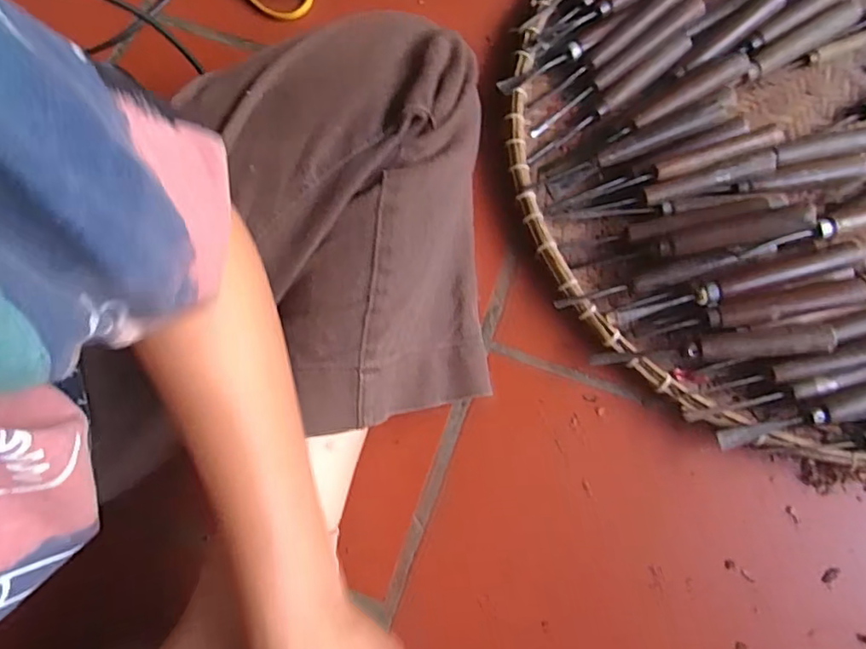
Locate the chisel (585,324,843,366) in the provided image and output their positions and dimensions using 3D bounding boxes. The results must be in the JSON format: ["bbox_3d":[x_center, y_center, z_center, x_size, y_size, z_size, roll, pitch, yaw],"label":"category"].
[{"bbox_3d":[0.208,0.016,0.402,0.171,0.018,0.022,-5,77,1],"label":"chisel"}]

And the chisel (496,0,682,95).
[{"bbox_3d":[0.139,-0.242,0.462,0.184,0.017,0.030,-32,78,-5],"label":"chisel"}]

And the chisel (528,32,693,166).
[{"bbox_3d":[0.155,-0.194,0.471,0.180,0.015,0.015,-38,79,-7],"label":"chisel"}]

